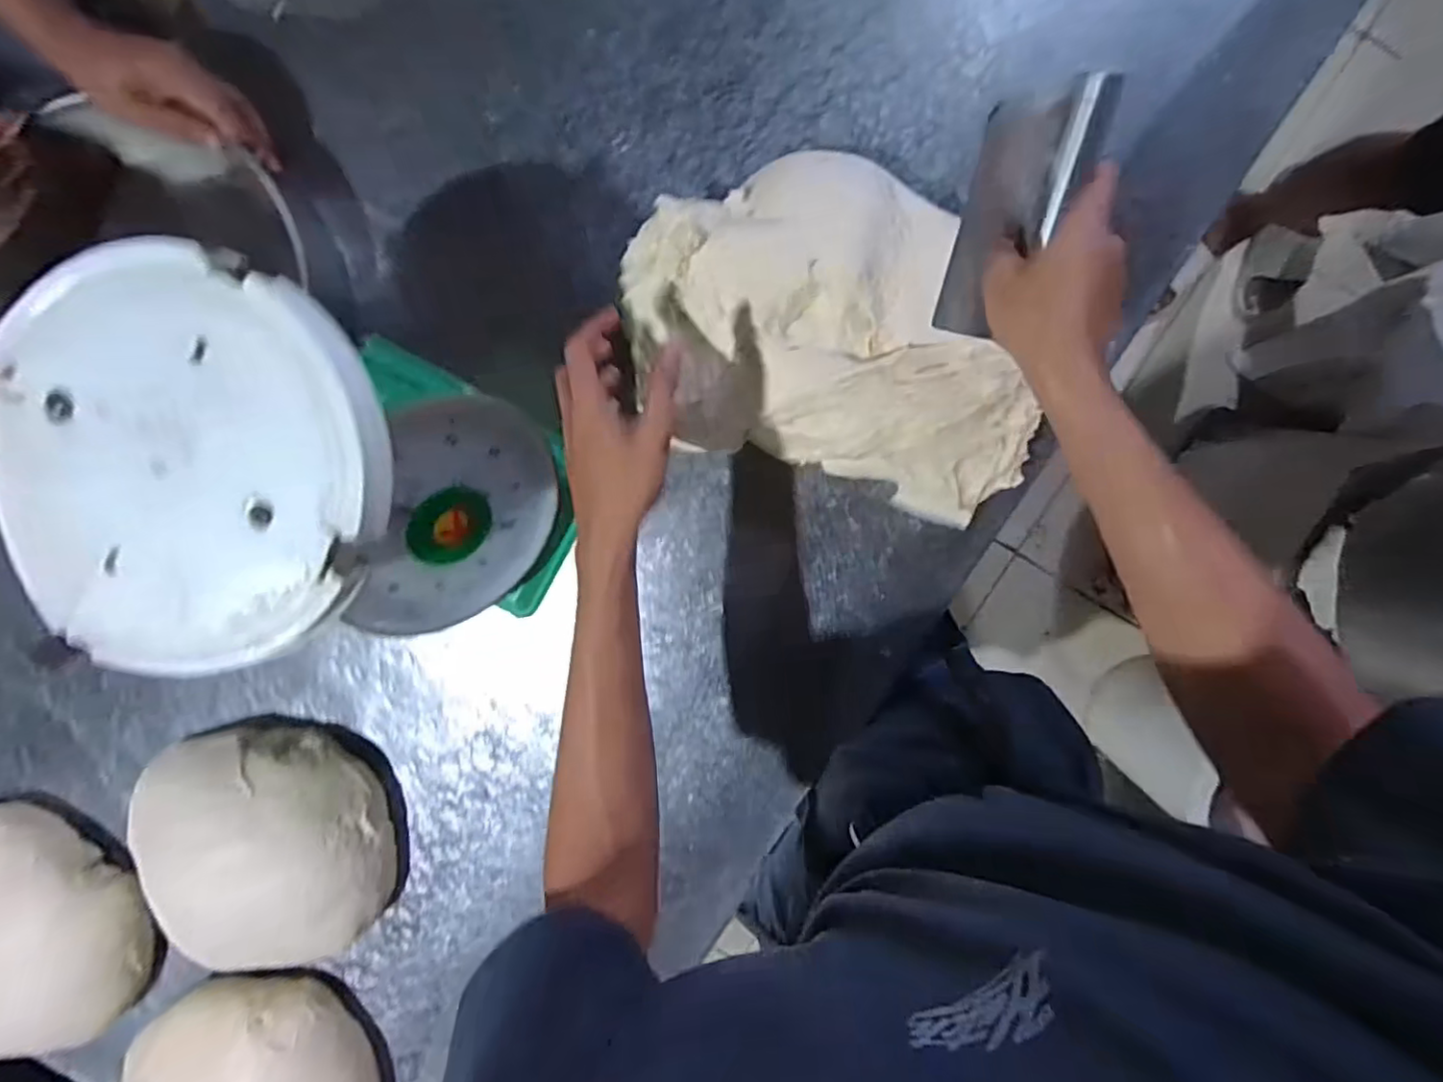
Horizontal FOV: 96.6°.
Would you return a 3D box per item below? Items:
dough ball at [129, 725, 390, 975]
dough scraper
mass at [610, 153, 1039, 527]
[{"bbox_3d":[-0.459,0.295,0.619,0.235,0.098,0.201,2,97,3],"label":"dough ball"},{"bbox_3d":[0.193,-0.213,0.425,0.014,0.097,0.150,0,116,-22],"label":"dough scraper"},{"bbox_3d":[0.098,-0.177,0.545,0.347,0.098,0.244,16,97,1],"label":"mass"}]

